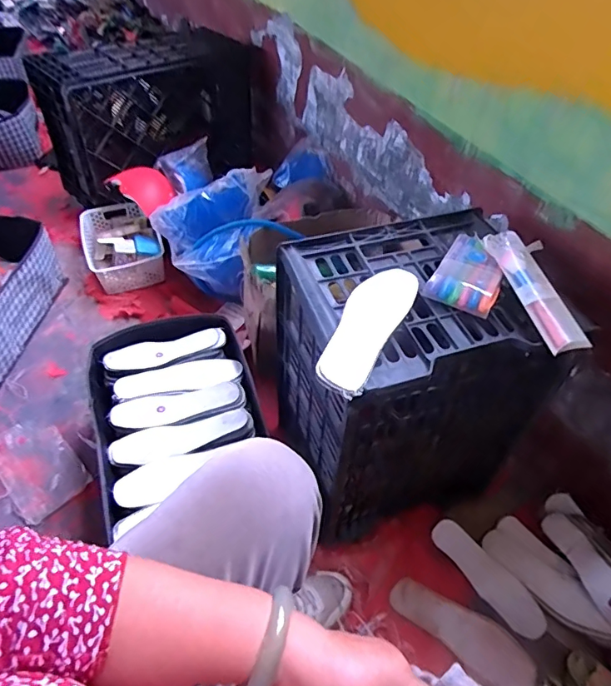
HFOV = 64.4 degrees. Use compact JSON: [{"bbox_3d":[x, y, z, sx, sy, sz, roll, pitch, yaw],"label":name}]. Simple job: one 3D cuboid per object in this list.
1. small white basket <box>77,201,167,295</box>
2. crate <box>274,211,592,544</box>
[{"bbox_3d":[-0.517,-0.276,1.366,0.193,0.095,0.305,-18,51,-19],"label":"small white basket"},{"bbox_3d":[0.148,0.067,0.796,0.350,0.457,0.288,-11,49,-13],"label":"crate"}]

